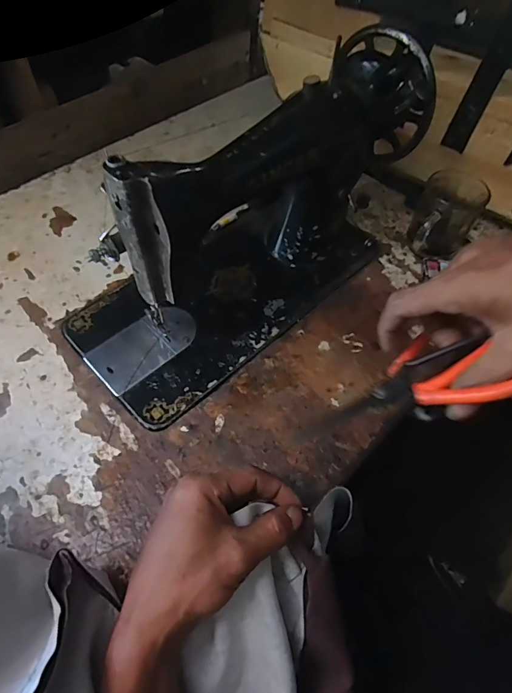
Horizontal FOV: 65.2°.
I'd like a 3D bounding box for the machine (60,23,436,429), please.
[{"bbox_3d":[-0.008,-0.134,0.413,0.410,0.182,0.178,-38,67,-23],"label":"machine"}]

